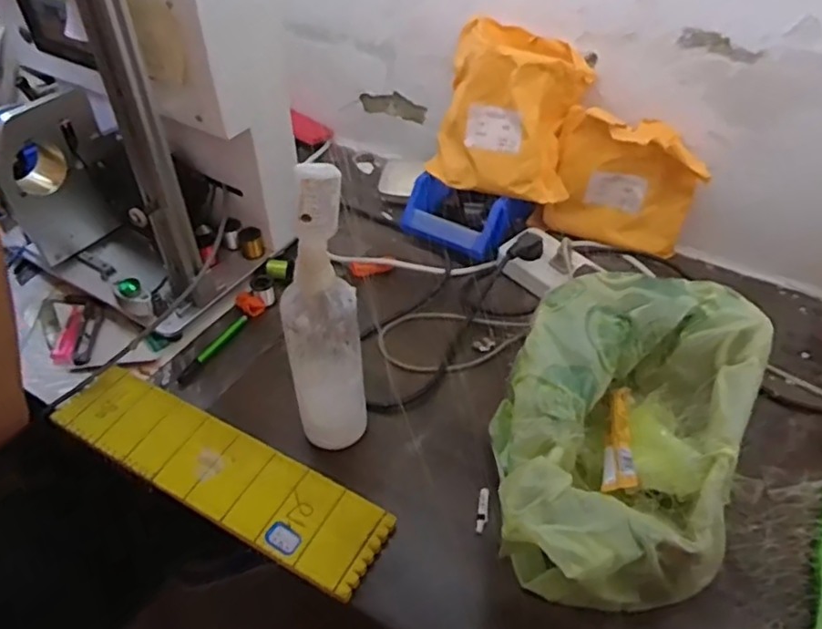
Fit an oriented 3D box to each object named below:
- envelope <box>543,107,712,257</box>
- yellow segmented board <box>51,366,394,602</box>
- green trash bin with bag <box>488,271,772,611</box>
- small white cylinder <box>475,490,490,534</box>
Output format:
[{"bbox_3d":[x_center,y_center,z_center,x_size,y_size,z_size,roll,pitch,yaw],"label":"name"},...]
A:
[{"bbox_3d":[0.258,-0.158,0.763,0.171,0.167,0.047,18,44,15],"label":"envelope"},{"bbox_3d":[-0.186,0.139,0.584,0.356,0.015,0.085,23,48,21],"label":"yellow segmented board"},{"bbox_3d":[0.185,0.099,0.544,0.203,0.122,0.313,20,47,18],"label":"green trash bin with bag"},{"bbox_3d":[0.065,0.175,0.560,0.009,0.009,0.043,7,45,7],"label":"small white cylinder"}]

